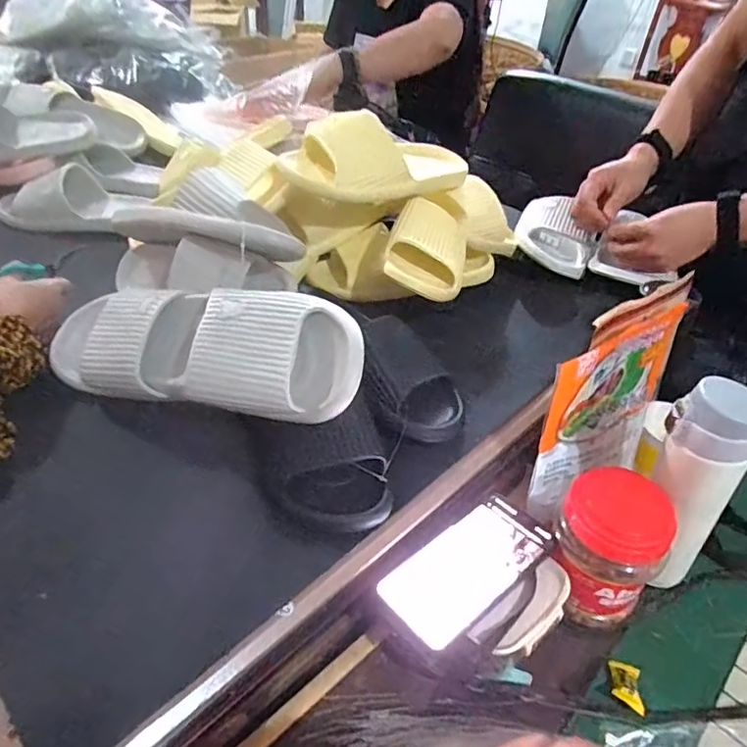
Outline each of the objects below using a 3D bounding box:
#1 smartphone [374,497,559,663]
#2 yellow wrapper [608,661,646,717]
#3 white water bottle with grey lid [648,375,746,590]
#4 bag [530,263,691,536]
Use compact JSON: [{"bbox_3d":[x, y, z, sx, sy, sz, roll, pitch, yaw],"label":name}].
[{"bbox_3d":[0.081,0.165,0.474,0.165,0.011,0.075,-28,49,-31],"label":"smartphone"},{"bbox_3d":[0.216,0.264,0.465,0.027,0.011,0.037,13,41,11],"label":"yellow wrapper"},{"bbox_3d":[0.278,0.107,0.490,0.066,0.210,0.065,-5,41,-10],"label":"white water bottle with grey lid"},{"bbox_3d":[0.242,0.028,0.551,0.070,0.200,0.210,30,47,28],"label":"bag"}]

